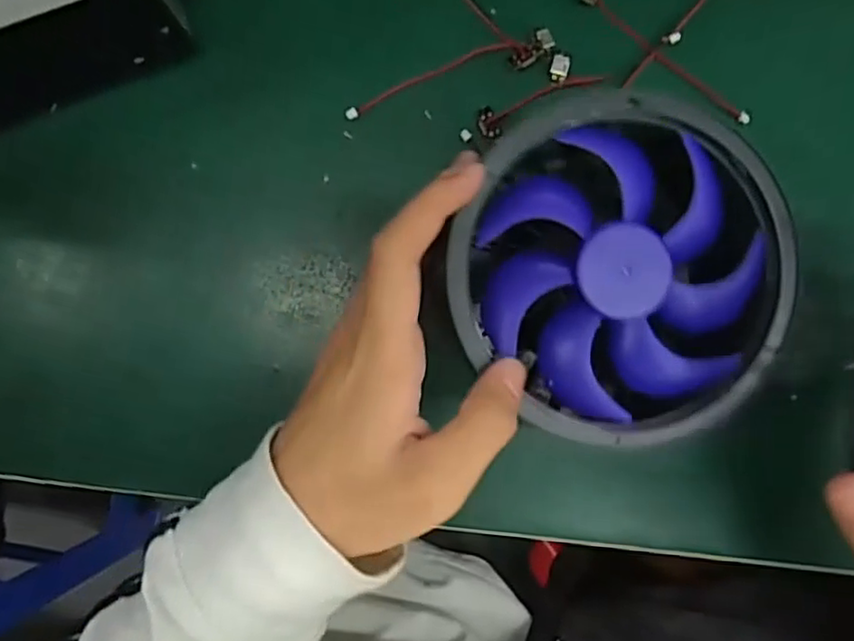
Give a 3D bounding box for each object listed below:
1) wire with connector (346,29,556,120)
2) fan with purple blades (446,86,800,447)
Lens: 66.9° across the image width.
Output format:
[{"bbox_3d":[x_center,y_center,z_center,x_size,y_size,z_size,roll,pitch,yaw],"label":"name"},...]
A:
[{"bbox_3d":[0.011,-0.117,0.306,0.104,0.004,0.016,-18,93,-4],"label":"wire with connector"},{"bbox_3d":[0.079,-0.021,0.265,0.131,0.031,0.131,0,94,-3],"label":"fan with purple blades"}]

